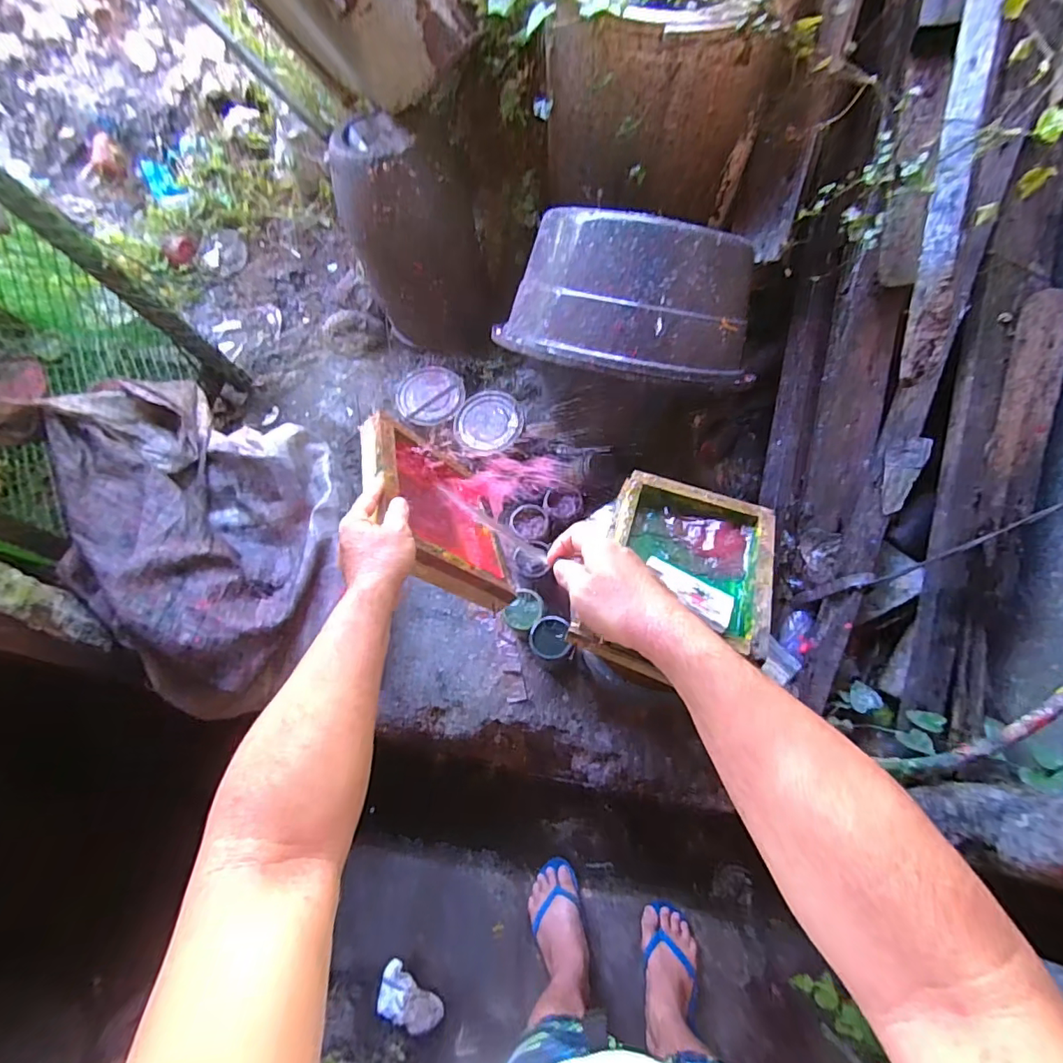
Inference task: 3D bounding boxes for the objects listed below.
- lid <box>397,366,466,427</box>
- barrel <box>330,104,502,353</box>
[{"bbox_3d":[-0.246,-0.336,1.273,0.163,0.019,0.199,-16,57,-7],"label":"lid"},{"bbox_3d":[-0.283,-0.734,1.353,0.307,0.503,0.273,-15,65,-4],"label":"barrel"}]

